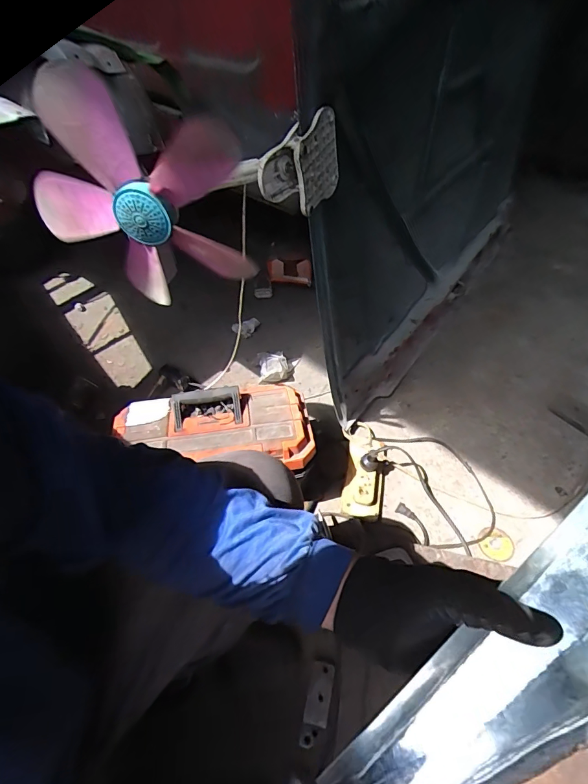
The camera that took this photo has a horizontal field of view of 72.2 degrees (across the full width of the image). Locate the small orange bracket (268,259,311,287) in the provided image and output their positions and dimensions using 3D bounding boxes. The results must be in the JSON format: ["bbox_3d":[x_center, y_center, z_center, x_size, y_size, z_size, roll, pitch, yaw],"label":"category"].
[{"bbox_3d":[-0.015,-0.383,1.301,0.145,0.067,0.071,6,52,5],"label":"small orange bracket"}]

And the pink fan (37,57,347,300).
[{"bbox_3d":[-0.193,-0.240,0.505,0.259,0.260,0.079,8,52,7],"label":"pink fan"}]

